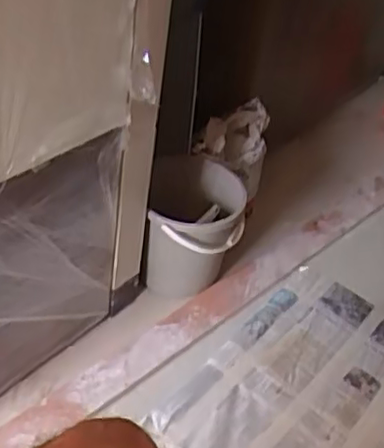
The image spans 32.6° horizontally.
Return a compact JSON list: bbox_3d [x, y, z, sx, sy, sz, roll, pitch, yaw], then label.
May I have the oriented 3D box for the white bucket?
[{"bbox_3d":[0.003,0.028,1.807,0.245,0.352,0.239,3,37,-2],"label":"white bucket"}]

